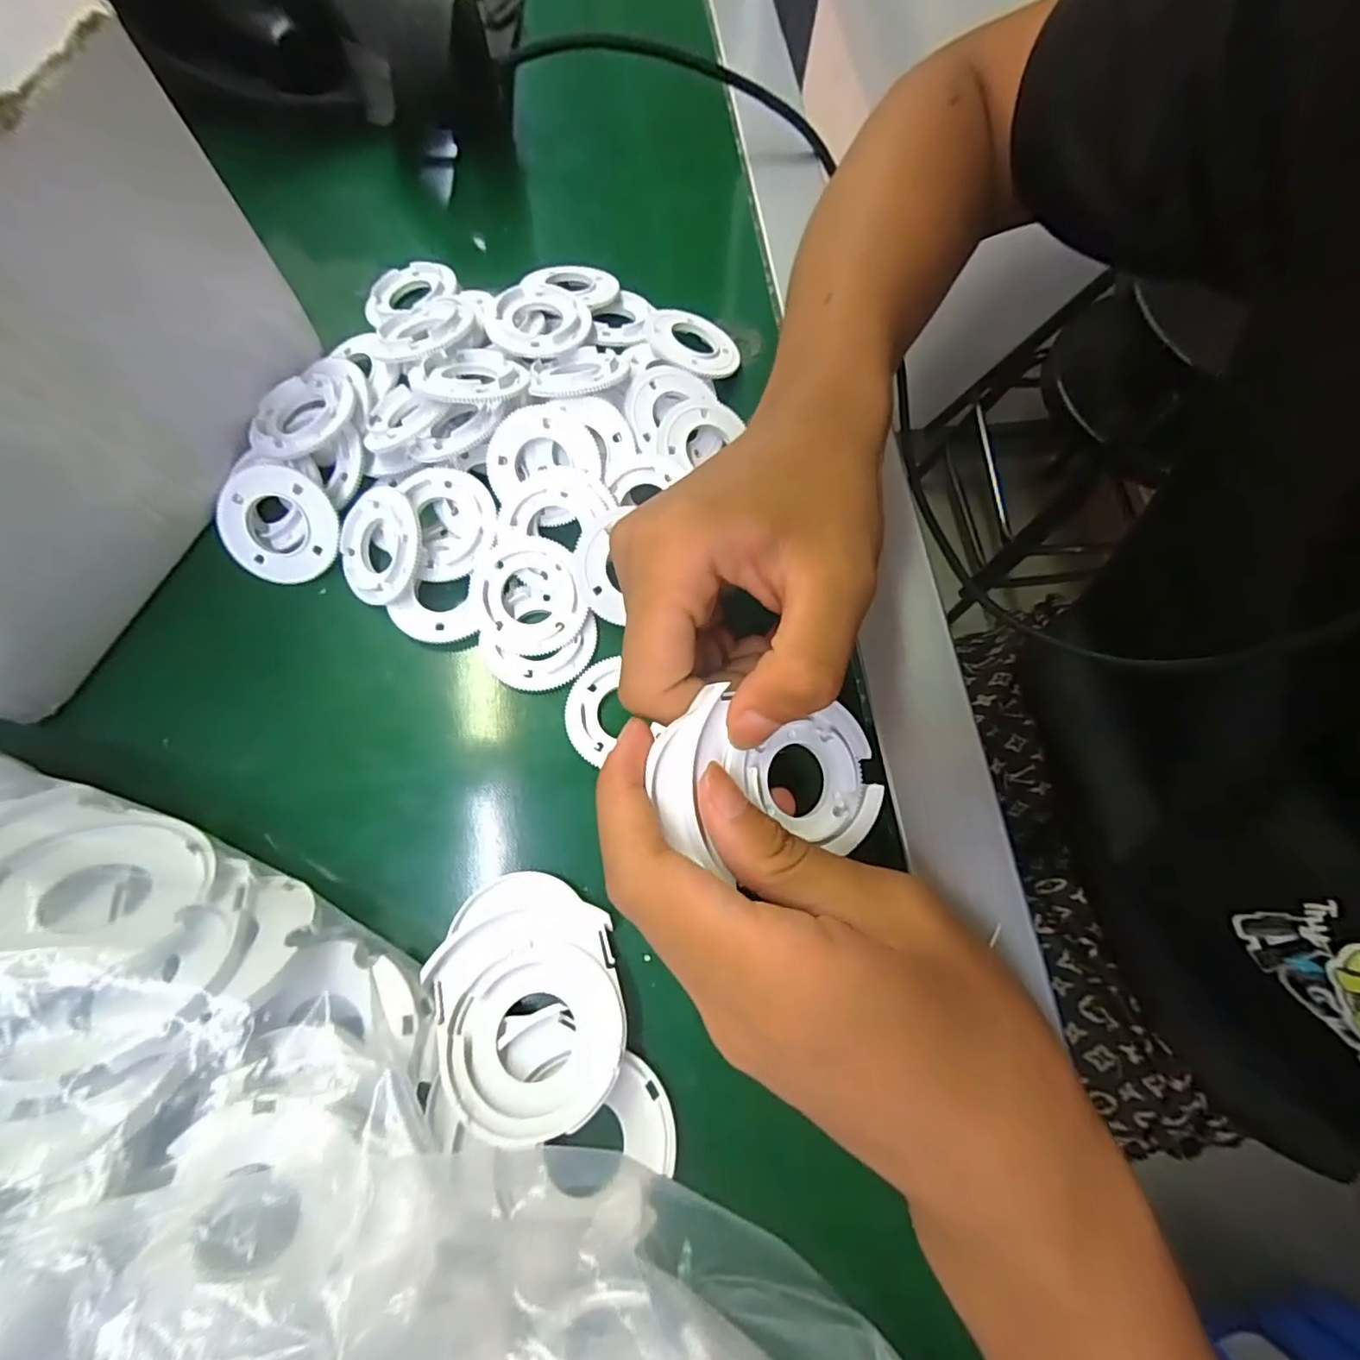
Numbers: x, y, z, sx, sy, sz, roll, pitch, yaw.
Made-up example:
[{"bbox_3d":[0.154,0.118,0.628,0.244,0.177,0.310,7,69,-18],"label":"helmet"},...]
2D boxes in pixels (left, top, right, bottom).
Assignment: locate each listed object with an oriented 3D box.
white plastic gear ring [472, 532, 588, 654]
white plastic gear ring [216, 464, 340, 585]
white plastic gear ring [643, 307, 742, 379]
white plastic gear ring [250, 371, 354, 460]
[{"bbox_3d":[-0.058,-0.032,0.223,0.040,0.004,0.043,0,94,-2],"label":"white plastic gear ring"},{"bbox_3d":[-0.152,-0.059,0.224,0.041,0.004,0.042,-2,108,-6],"label":"white plastic gear ring"},{"bbox_3d":[0.006,-0.150,0.262,0.040,0.004,0.043,8,61,-15],"label":"white plastic gear ring"},{"bbox_3d":[-0.148,-0.104,0.230,0.039,0.008,0.039,1,72,-2],"label":"white plastic gear ring"}]

